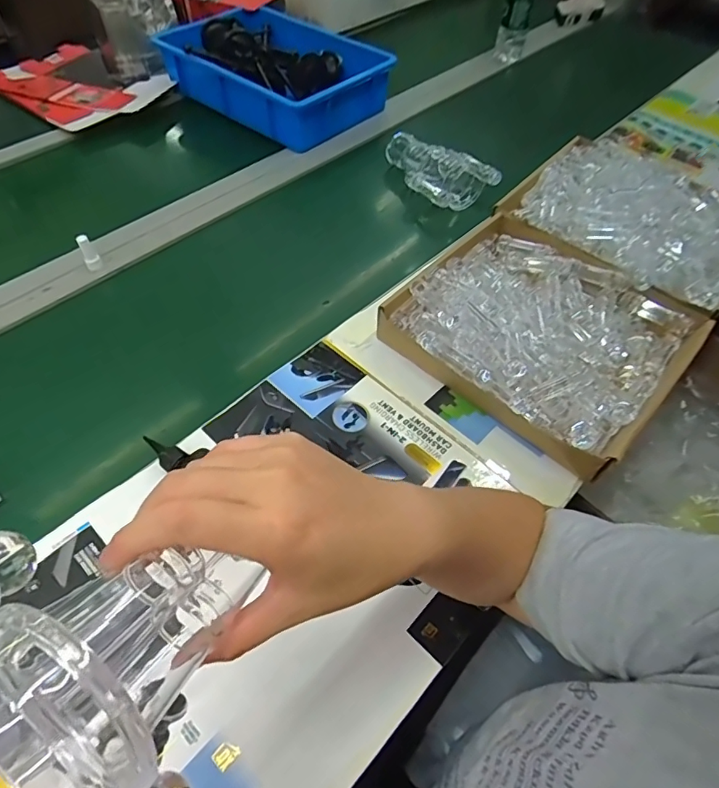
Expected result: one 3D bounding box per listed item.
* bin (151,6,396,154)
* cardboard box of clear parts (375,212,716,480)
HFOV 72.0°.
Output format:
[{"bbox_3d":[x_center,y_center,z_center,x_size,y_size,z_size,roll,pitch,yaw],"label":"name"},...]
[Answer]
[{"bbox_3d":[-0.162,-0.650,0.996,0.397,0.098,0.287,38,61,23],"label":"bin"},{"bbox_3d":[0.220,-0.083,0.601,0.302,0.077,0.277,38,61,23],"label":"cardboard box of clear parts"}]

